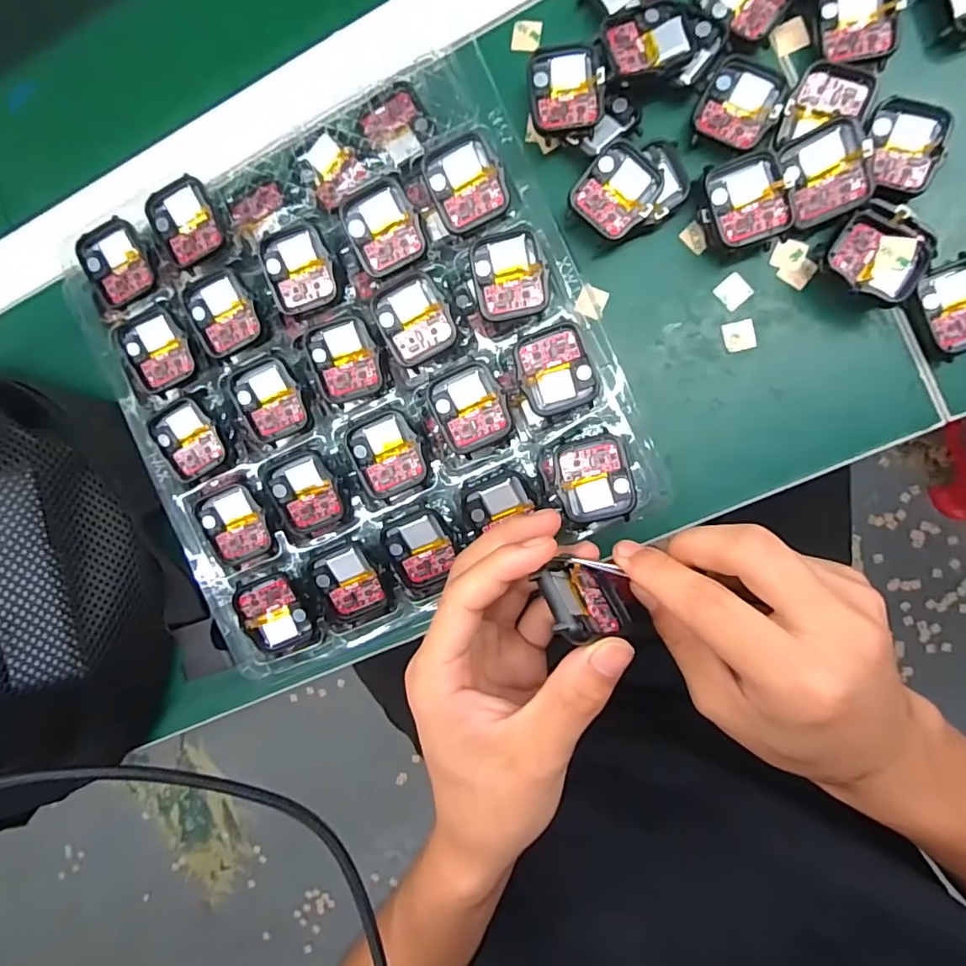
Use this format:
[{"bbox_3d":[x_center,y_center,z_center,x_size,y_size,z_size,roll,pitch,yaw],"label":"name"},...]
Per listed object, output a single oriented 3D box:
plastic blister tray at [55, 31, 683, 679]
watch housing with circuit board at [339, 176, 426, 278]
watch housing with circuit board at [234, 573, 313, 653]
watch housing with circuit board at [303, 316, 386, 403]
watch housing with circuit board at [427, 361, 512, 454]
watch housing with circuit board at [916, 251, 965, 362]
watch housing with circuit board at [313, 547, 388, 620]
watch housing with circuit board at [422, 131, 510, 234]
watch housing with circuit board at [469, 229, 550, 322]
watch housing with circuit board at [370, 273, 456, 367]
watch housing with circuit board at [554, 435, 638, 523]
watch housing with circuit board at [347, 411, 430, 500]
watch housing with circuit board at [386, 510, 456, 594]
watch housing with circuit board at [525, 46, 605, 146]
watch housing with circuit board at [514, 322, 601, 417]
[{"bbox_3d":[-0.075,-0.062,0.298,0.261,0.031,0.274,-24,89,8],"label":"plastic blister tray"},{"bbox_3d":[-0.053,-0.137,0.286,0.037,0.010,0.043,-22,104,9],"label":"watch housing with circuit board"},{"bbox_3d":[-0.119,0.075,0.306,0.034,0.006,0.045,-24,102,1],"label":"watch housing with circuit board"},{"bbox_3d":[-0.076,-0.069,0.291,0.036,0.007,0.043,-15,90,9],"label":"watch housing with circuit board"},{"bbox_3d":[-0.007,-0.040,0.281,0.038,0.009,0.042,-21,89,8],"label":"watch housing with circuit board"},{"bbox_3d":[0.238,-0.088,0.265,0.037,0.011,0.045,-22,89,8],"label":"watch housing with circuit board"},{"bbox_3d":[-0.075,0.057,0.300,0.033,0.010,0.038,-24,89,8],"label":"watch housing with circuit board"},{"bbox_3d":[-0.009,-0.157,0.278,0.037,0.011,0.042,-21,102,8],"label":"watch housing with circuit board"},{"bbox_3d":[0.014,-0.107,0.276,0.037,0.008,0.042,-11,91,8],"label":"watch housing with circuit board"},{"bbox_3d":[-0.037,-0.088,0.283,0.037,0.009,0.043,-26,89,8],"label":"watch housing with circuit board"},{"bbox_3d":[0.059,-0.002,0.278,0.037,0.005,0.044,-11,90,13],"label":"watch housing with circuit board"},{"bbox_3d":[-0.052,-0.015,0.290,0.037,0.007,0.044,-21,89,8],"label":"watch housing with circuit board"},{"bbox_3d":[-0.033,0.038,0.294,0.034,0.007,0.043,-20,103,2],"label":"watch housing with circuit board"},{"bbox_3d":[0.043,-0.205,0.278,0.037,0.008,0.046,-9,94,2],"label":"watch housing with circuit board"},{"bbox_3d":[0.037,-0.058,0.275,0.038,0.005,0.043,-21,100,3],"label":"watch housing with circuit board"}]

